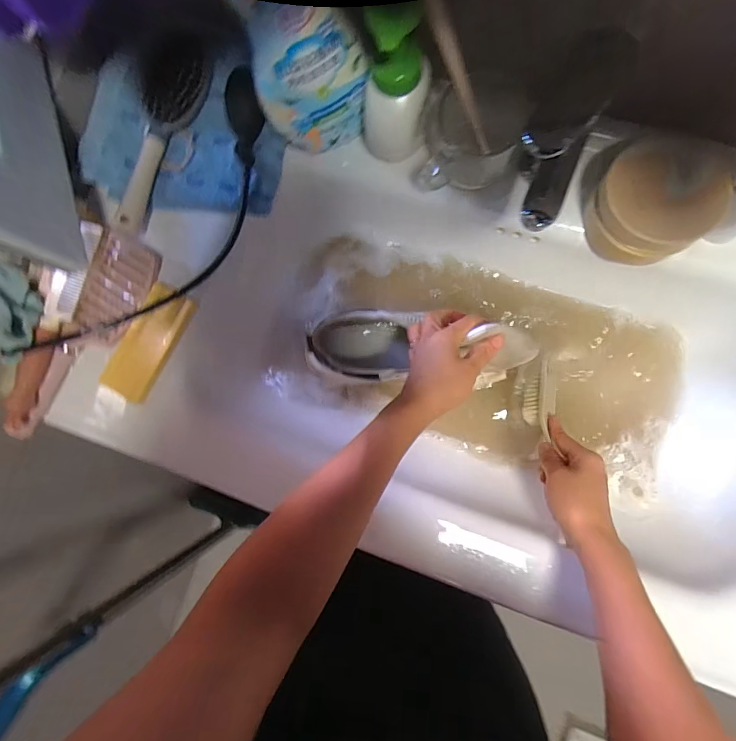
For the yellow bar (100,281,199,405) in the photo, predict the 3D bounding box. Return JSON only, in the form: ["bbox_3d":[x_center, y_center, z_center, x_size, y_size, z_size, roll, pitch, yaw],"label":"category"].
[{"bbox_3d":[-0.252,-0.033,0.473,0.055,0.025,0.133,25,88,7],"label":"yellow bar"}]

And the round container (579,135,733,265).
[{"bbox_3d":[0.272,-0.159,0.392,0.095,0.061,0.101,0,85,6],"label":"round container"}]

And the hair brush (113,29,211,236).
[{"bbox_3d":[-0.236,-0.265,0.458,0.061,0.031,0.225,16,87,7],"label":"hair brush"}]

